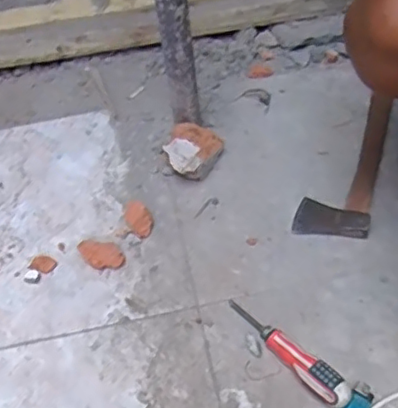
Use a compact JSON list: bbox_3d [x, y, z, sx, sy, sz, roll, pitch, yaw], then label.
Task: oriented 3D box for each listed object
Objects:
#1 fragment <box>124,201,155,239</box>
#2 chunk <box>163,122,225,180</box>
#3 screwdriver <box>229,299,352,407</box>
[{"bbox_3d":[-0.082,0.020,0.831,0.036,0.027,0.049,-17,52,-9],"label":"fragment"},{"bbox_3d":[-0.012,-0.076,0.883,0.075,0.050,0.096,15,54,16],"label":"chunk"},{"bbox_3d":[0.100,0.167,0.700,0.031,0.033,0.180,-35,57,-21],"label":"screwdriver"}]

